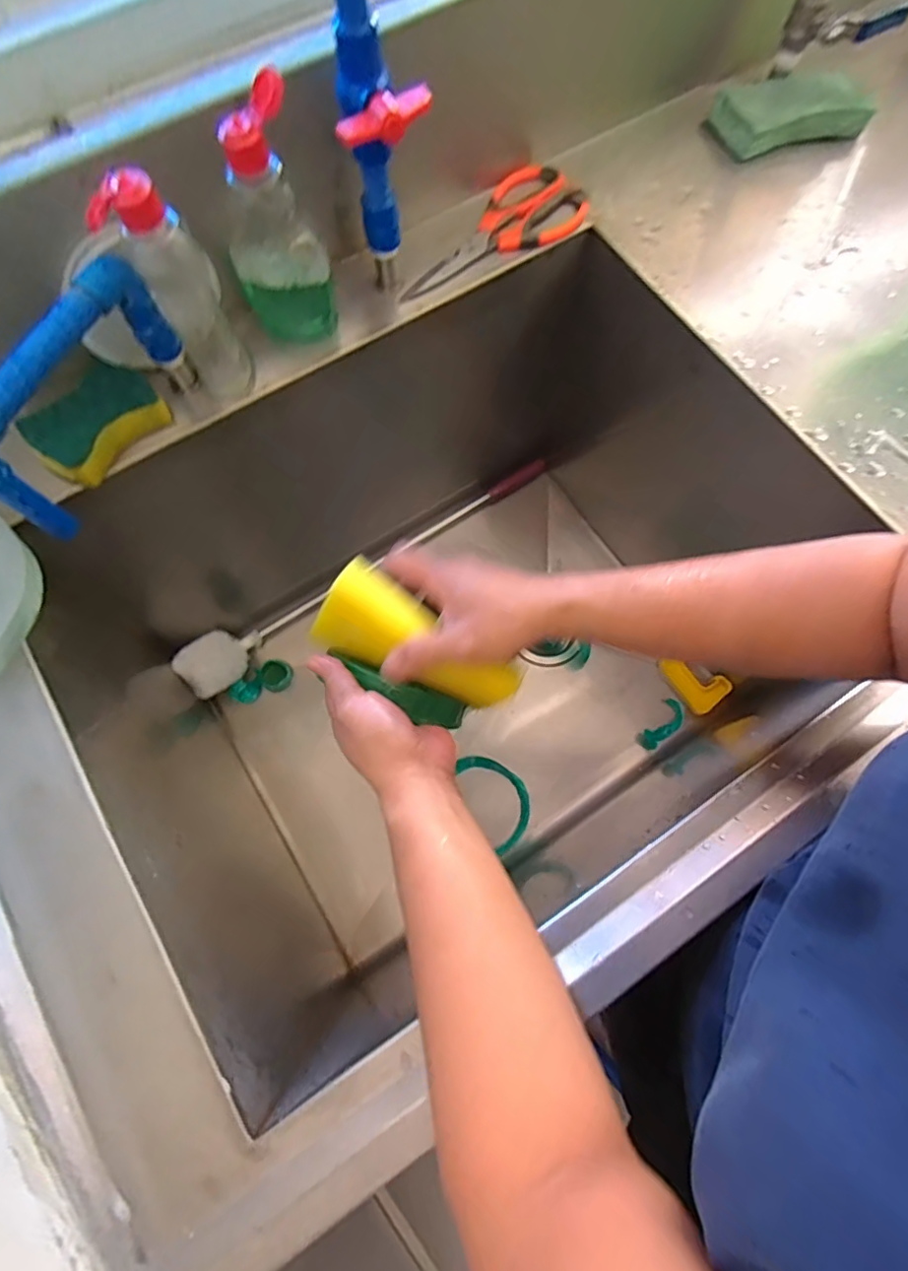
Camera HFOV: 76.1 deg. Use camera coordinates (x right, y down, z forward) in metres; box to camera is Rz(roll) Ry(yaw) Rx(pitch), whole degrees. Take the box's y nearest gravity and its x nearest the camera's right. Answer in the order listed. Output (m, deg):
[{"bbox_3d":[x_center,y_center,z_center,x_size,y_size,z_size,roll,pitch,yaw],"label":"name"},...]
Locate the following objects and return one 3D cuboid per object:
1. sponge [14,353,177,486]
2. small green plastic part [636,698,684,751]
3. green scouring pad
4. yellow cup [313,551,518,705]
[{"bbox_3d":[-0.286,-0.170,0.460,0.067,0.027,0.096,36,75,10],"label":"sponge"},{"bbox_3d":[0.282,0.123,0.786,0.037,0.021,0.075,35,75,10],"label":"small green plastic part"},{"bbox_3d":[0.329,-0.521,0.574,0.144,0.035,0.077,-17,74,-6],"label":"green scouring pad"},{"bbox_3d":[-0.025,0.008,0.422,0.145,0.065,0.053,31,74,-5],"label":"yellow cup"}]

